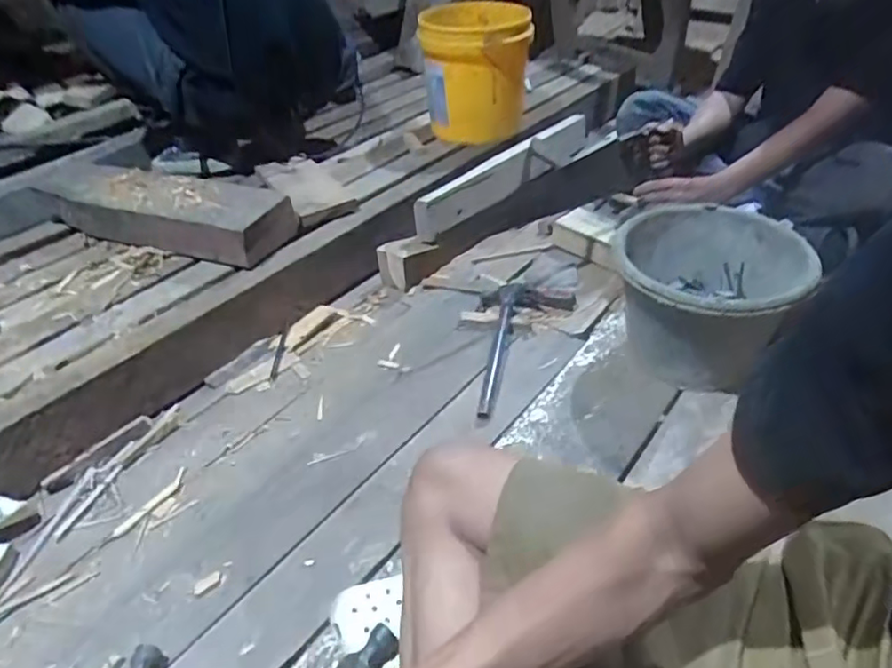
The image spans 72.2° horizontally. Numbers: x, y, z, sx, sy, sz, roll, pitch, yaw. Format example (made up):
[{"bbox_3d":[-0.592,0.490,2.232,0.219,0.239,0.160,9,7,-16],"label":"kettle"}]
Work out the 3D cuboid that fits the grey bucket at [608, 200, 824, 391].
[{"bbox_3d":[0.399,-0.048,0.969,0.261,0.209,0.278,-1,38,1],"label":"grey bucket"}]

